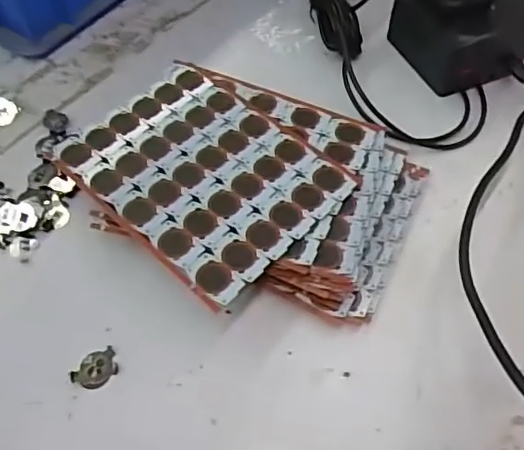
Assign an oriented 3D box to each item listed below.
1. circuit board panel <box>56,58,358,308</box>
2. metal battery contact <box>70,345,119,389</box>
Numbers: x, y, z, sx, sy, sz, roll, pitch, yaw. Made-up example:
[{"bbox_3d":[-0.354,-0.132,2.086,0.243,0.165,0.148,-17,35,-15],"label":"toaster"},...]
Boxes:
[{"bbox_3d":[-0.035,-0.033,0.326,0.146,0.004,0.114,37,63,22],"label":"circuit board panel"},{"bbox_3d":[-0.084,0.073,0.282,0.018,0.005,0.023,32,61,18],"label":"metal battery contact"}]

